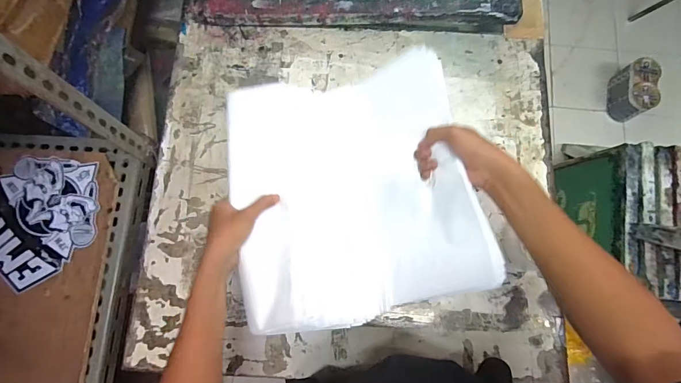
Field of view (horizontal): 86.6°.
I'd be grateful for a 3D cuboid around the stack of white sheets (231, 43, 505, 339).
[{"bbox_3d":[0.008,-0.013,0.519,0.321,0.118,0.365,-9,78,-3],"label":"stack of white sheets"}]

